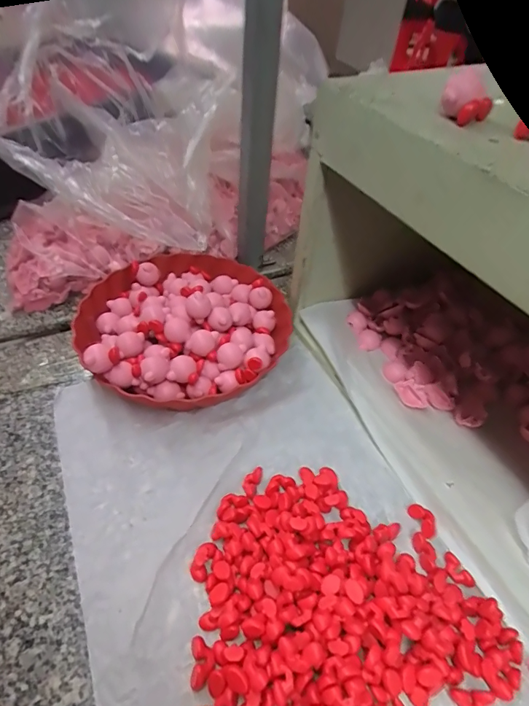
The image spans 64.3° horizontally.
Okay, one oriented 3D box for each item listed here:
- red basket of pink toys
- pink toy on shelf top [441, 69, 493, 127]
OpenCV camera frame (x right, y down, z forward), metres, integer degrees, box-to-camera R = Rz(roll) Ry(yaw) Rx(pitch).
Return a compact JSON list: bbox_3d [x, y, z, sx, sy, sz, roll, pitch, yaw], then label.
[{"bbox_3d":[-0.093,-0.040,0.505,0.245,0.060,0.238,-1,48,-7],"label":"red basket of pink toys"},{"bbox_3d":[0.143,-0.177,0.295,0.033,0.028,0.026,20,49,12],"label":"pink toy on shelf top"}]

